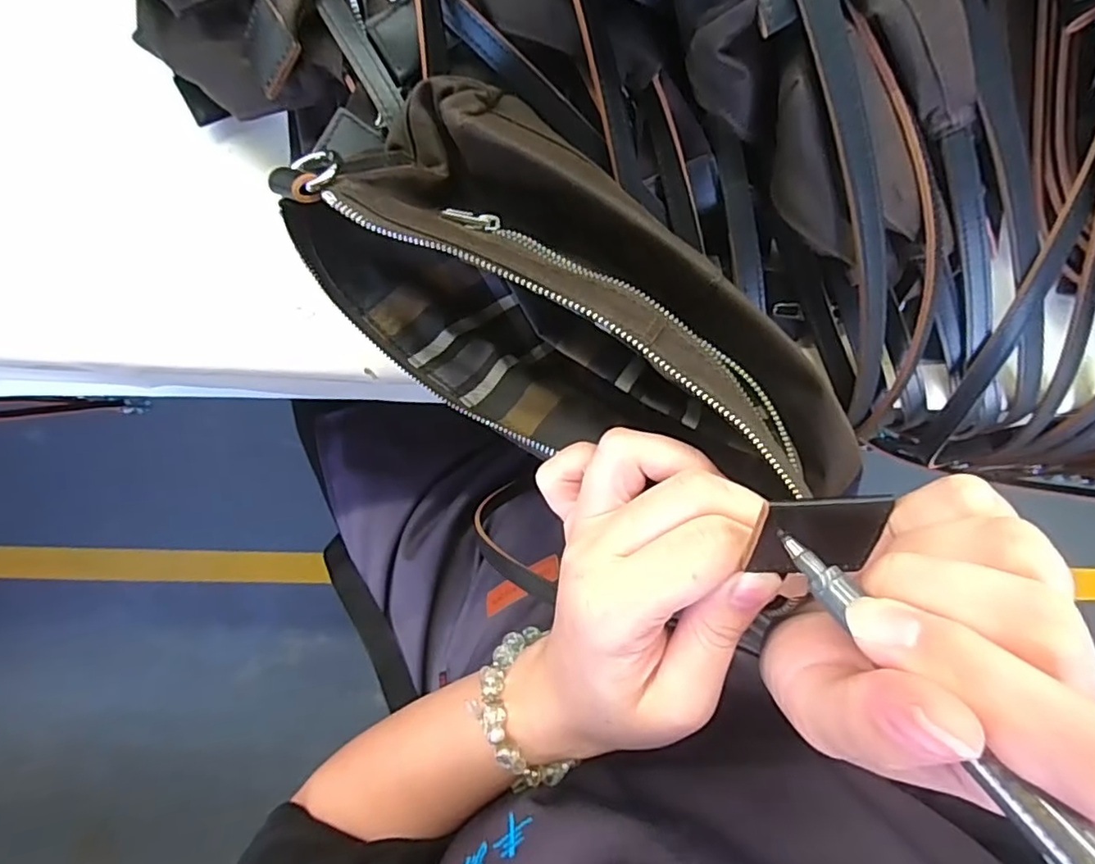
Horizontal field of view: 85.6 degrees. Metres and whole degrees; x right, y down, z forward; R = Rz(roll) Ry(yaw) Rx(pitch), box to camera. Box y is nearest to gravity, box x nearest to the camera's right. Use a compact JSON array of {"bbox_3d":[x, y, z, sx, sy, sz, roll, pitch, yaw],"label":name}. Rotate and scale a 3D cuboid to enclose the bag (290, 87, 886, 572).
[{"bbox_3d":[0.009,-0.039,0.214,0.236,0.090,0.097,36,93,-3],"label":"bag"}]

